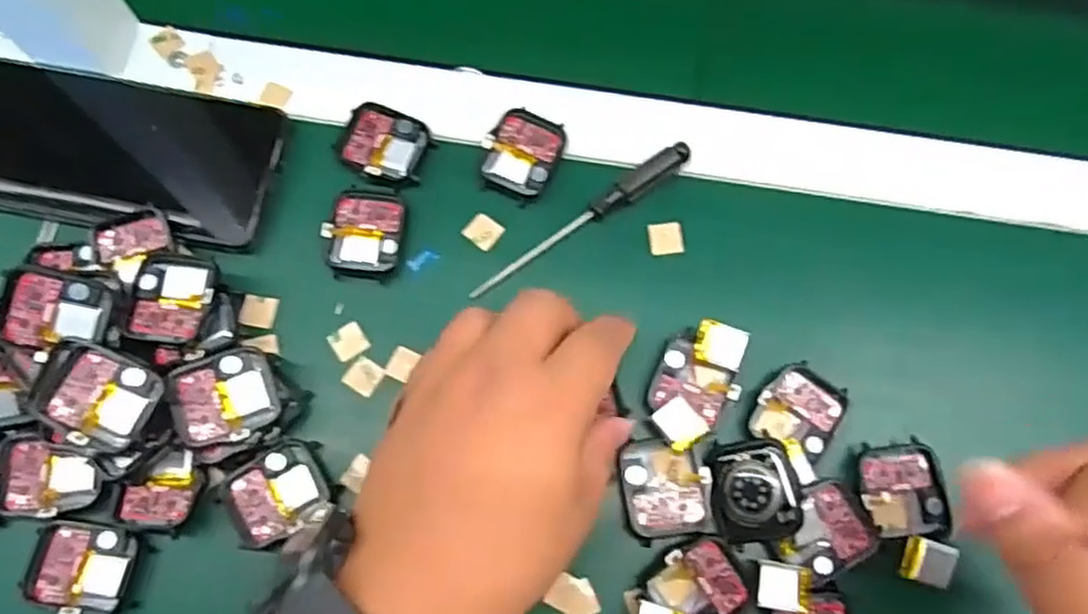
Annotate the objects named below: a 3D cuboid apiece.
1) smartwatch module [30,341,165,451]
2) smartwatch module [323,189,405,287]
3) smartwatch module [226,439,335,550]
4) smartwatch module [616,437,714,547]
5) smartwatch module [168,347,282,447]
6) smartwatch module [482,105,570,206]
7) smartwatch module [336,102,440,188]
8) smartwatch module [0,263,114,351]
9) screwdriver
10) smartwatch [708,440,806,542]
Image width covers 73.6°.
[{"bbox_3d":[-0.186,0.037,0.303,0.047,0.007,0.035,24,76,-6],"label":"smartwatch module"},{"bbox_3d":[-0.089,-0.037,0.360,0.036,0.006,0.044,6,74,1],"label":"smartwatch module"},{"bbox_3d":[-0.119,0.082,0.326,0.043,0.007,0.037,-24,75,-7],"label":"smartwatch module"},{"bbox_3d":[0.054,0.082,0.329,0.038,0.010,0.044,-6,74,-2],"label":"smartwatch module"},{"bbox_3d":[-0.139,0.039,0.319,0.041,0.007,0.038,-16,82,-17],"label":"smartwatch module"},{"bbox_3d":[-0.012,-0.078,0.374,0.036,0.010,0.044,24,75,6],"label":"smartwatch module"},{"bbox_3d":[-0.081,-0.083,0.373,0.044,0.007,0.036,23,75,6],"label":"smartwatch module"},{"bbox_3d":[-0.212,0.002,0.317,0.040,0.006,0.034,14,90,-20],"label":"smartwatch module"},{"bbox_3d":[0.020,-0.043,0.364,0.130,0.016,0.015,-37,78,-11],"label":"screwdriver"},{"bbox_3d":[0.094,0.081,0.322,0.034,0.016,0.043,-8,74,-3],"label":"smartwatch"}]

